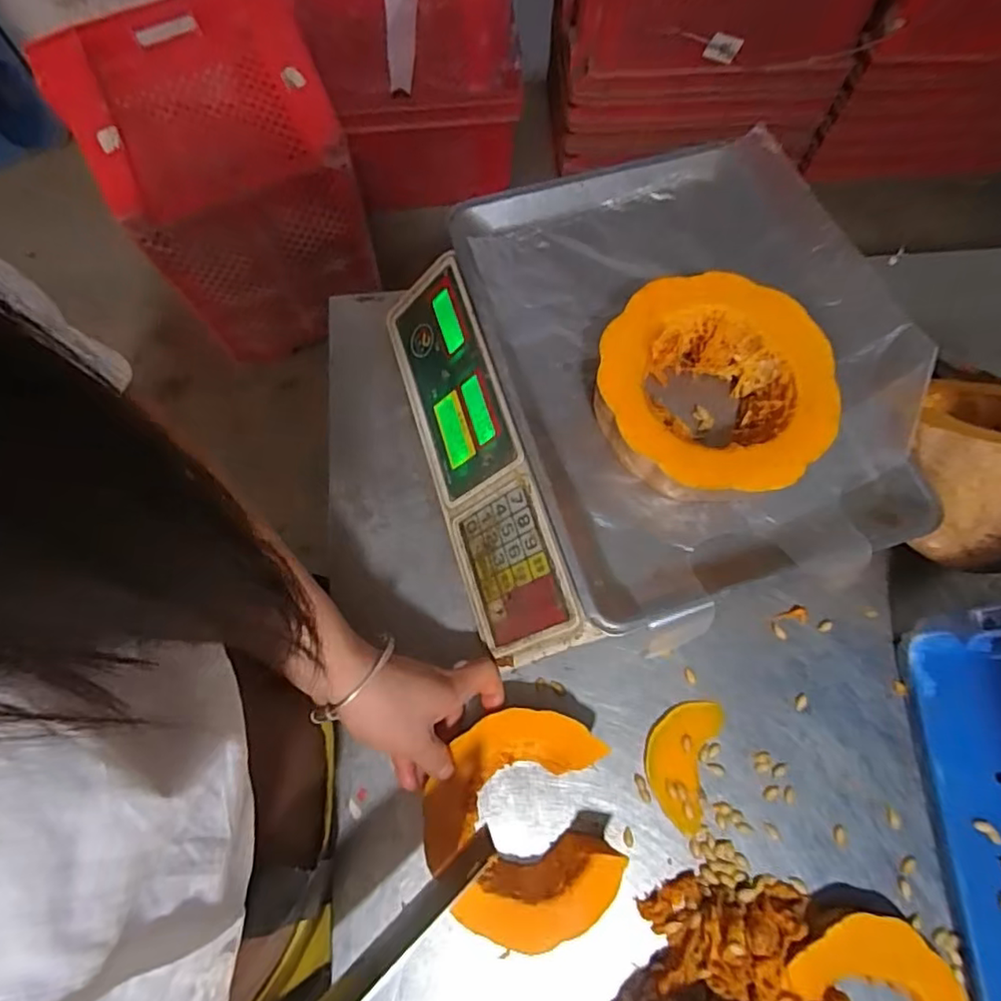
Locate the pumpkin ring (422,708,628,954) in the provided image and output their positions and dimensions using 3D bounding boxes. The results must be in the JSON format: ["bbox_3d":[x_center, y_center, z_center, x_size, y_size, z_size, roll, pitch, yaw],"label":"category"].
[{"bbox_3d":[0.012,0.220,0.413,0.124,0.035,0.139,-7,73,-3],"label":"pumpkin ring"}]

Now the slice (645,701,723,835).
[{"bbox_3d":[0.132,0.189,0.441,0.048,0.008,0.088,20,73,5],"label":"slice"}]

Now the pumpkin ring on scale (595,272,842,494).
[{"bbox_3d":[0.137,-0.072,0.396,0.145,0.042,0.145,0,72,0],"label":"pumpkin ring on scale"}]

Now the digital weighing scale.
[{"bbox_3d":[0.105,-0.083,0.455,0.329,0.105,0.326,-17,73,-6],"label":"digital weighing scale"}]

